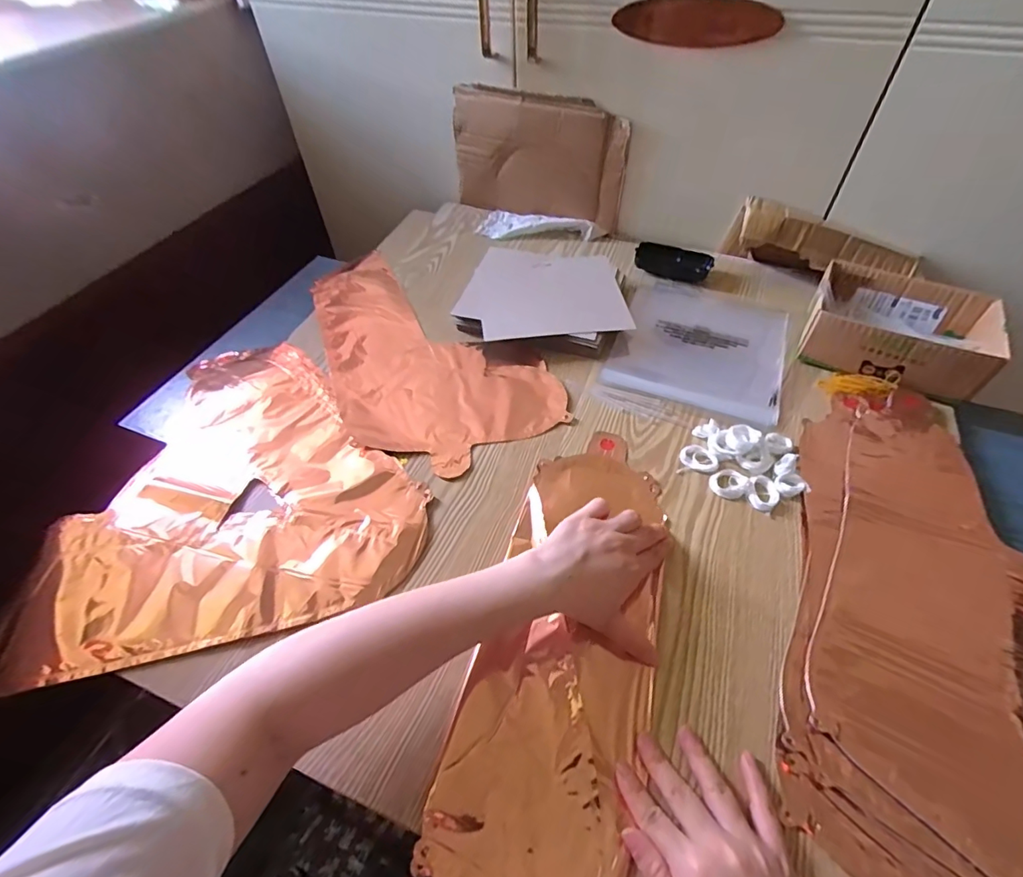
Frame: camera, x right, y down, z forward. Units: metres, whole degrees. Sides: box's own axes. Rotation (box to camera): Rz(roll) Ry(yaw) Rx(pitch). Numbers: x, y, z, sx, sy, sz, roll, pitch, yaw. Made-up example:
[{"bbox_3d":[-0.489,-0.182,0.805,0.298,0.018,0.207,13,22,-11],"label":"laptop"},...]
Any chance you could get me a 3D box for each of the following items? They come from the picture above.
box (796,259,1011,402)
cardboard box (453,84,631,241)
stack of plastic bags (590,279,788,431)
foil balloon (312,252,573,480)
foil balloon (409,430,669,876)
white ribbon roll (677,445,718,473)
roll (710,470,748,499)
[{"bbox_3d":[0.455,-0.132,0.582,0.182,0.061,0.141,24,56,20],"label":"box"},{"bbox_3d":[0.038,-0.436,0.770,0.279,0.174,0.028,22,55,18],"label":"cardboard box"},{"bbox_3d":[0.236,-0.113,0.623,0.199,0.012,0.265,18,55,16],"label":"stack of plastic bags"},{"bbox_3d":[-0.129,-0.123,0.640,0.229,0.017,0.419,-26,55,-18],"label":"foil balloon"},{"bbox_3d":[0.045,0.168,0.400,0.141,0.015,0.433,10,51,11],"label":"foil balloon"},{"bbox_3d":[0.192,0.020,0.511,0.039,0.007,0.032,2,51,3],"label":"white ribbon roll"},{"bbox_3d":[0.217,0.045,0.492,0.034,0.005,0.033,-1,51,1],"label":"roll"}]

